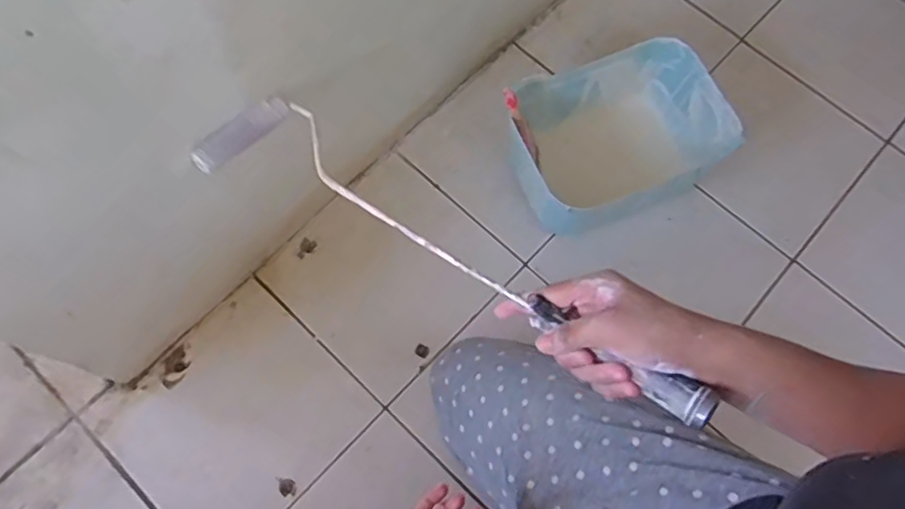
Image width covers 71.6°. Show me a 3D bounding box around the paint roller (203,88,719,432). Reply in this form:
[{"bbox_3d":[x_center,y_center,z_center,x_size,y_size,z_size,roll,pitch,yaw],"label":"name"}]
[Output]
[{"bbox_3d":[-0.033,-0.019,0.540,0.540,0.032,0.118,32,70,31],"label":"paint roller"}]

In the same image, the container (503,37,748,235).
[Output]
[{"bbox_3d":[0.237,-0.177,0.951,0.303,0.149,0.212,-20,72,-10],"label":"container"}]

